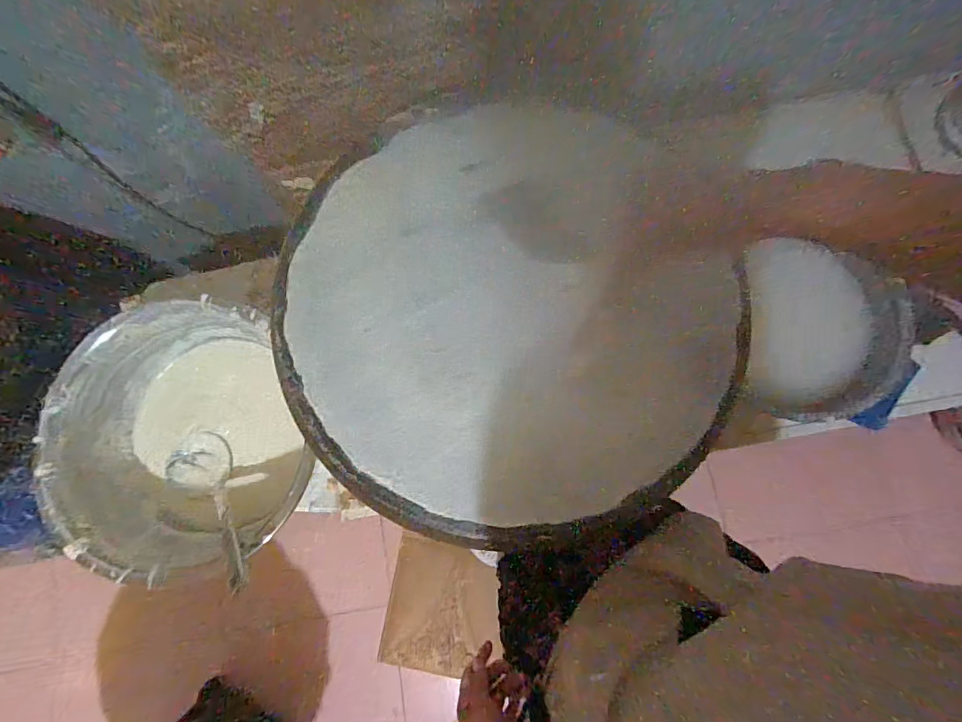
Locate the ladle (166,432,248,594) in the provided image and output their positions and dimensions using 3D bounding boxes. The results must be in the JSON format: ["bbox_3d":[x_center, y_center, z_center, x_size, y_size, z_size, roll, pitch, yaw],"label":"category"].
[{"bbox_3d":[-0.418,0.221,0.666,0.098,0.057,0.291,-49,48,-5],"label":"ladle"}]

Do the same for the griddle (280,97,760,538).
[{"bbox_3d":[0.020,-0.044,0.465,0.453,0.050,0.490,0,84,0],"label":"griddle"}]

